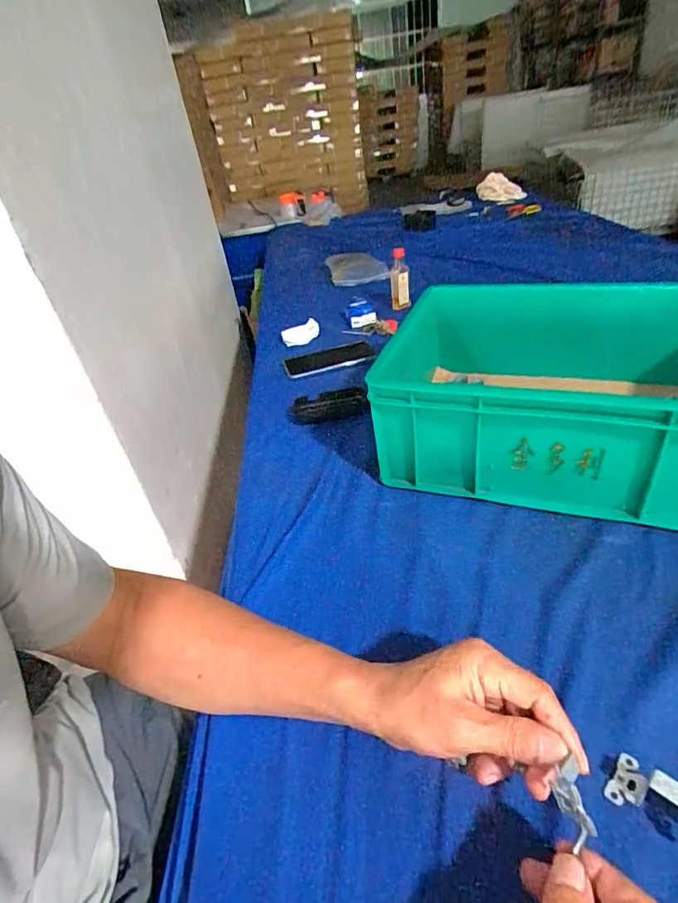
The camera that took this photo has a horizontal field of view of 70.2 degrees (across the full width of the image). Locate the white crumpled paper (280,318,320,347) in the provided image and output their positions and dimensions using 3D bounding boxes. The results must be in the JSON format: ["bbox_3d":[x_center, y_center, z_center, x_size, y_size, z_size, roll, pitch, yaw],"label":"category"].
[{"bbox_3d":[-0.076,-0.236,0.975,0.077,0.041,0.030,-18,32,14],"label":"white crumpled paper"}]

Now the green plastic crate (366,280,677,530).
[{"bbox_3d":[0.284,-0.073,0.572,0.423,0.149,0.293,7,39,23],"label":"green plastic crate"}]

